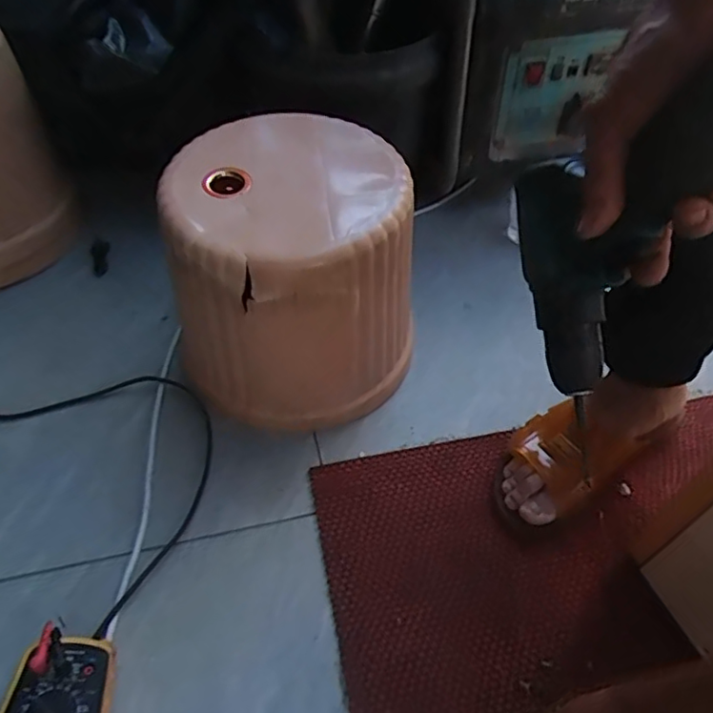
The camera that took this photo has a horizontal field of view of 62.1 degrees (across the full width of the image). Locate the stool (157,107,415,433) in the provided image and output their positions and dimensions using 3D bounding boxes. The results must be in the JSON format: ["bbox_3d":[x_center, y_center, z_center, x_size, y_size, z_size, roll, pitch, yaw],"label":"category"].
[{"bbox_3d":[-0.064,-0.089,0.676,0.253,0.248,0.263,3,53,2],"label":"stool"}]

